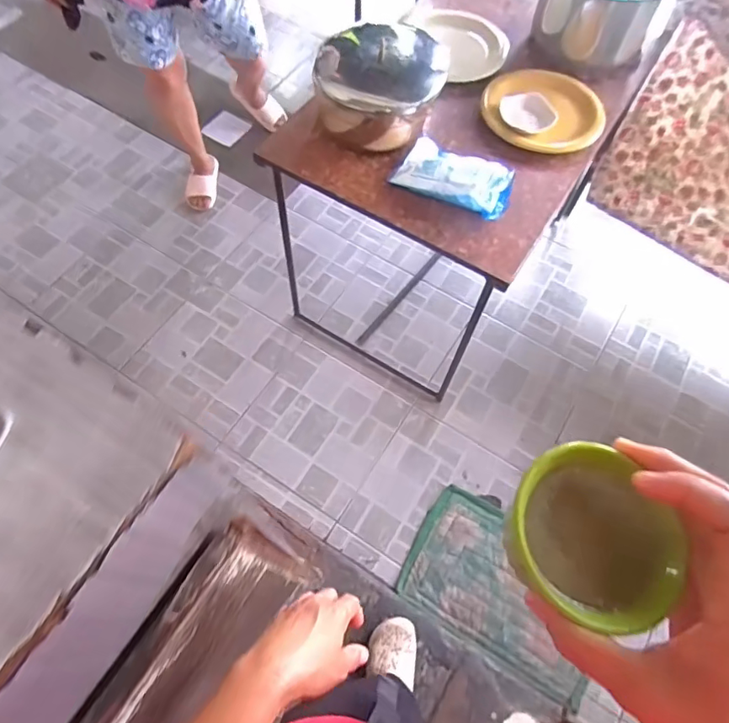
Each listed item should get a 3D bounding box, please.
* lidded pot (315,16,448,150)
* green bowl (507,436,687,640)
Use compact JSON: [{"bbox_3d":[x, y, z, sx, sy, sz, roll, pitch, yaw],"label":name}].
[{"bbox_3d":[0.031,-0.570,1.036,0.253,0.165,0.229,-6,63,-3],"label":"lidded pot"},{"bbox_3d":[0.114,0.090,0.266,0.073,0.047,0.084,-28,70,-13],"label":"green bowl"}]

